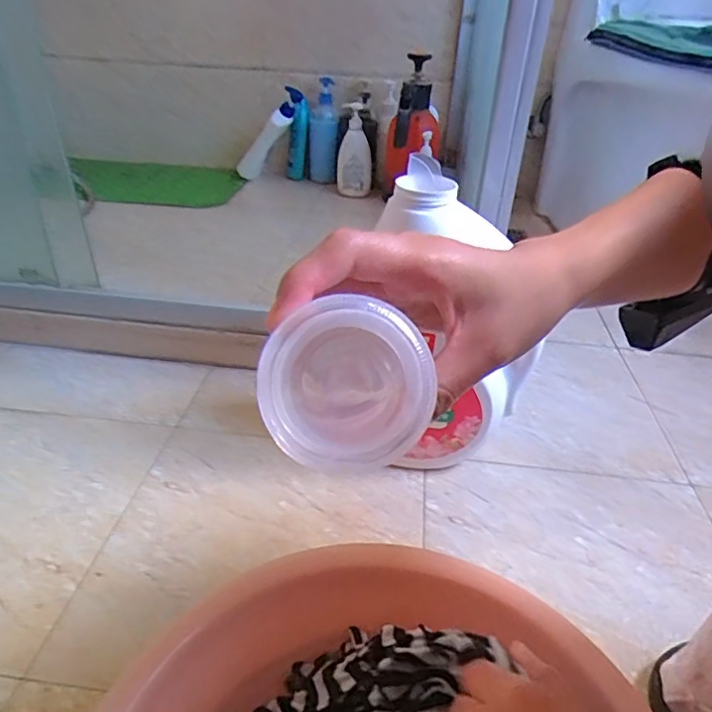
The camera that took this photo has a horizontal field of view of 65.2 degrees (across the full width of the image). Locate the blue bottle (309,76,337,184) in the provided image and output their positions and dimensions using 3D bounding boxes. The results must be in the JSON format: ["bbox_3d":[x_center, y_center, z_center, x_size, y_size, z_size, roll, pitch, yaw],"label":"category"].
[{"bbox_3d":[-0.088,-0.609,1.519,0.063,0.247,0.059,15,38,30],"label":"blue bottle"}]

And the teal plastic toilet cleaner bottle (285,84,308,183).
[{"bbox_3d":[-0.154,-0.591,1.506,0.059,0.232,0.056,-1,32,8],"label":"teal plastic toilet cleaner bottle"}]

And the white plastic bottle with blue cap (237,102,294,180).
[{"bbox_3d":[-0.246,-0.581,1.511,0.059,0.234,0.052,30,23,-25],"label":"white plastic bottle with blue cap"}]

